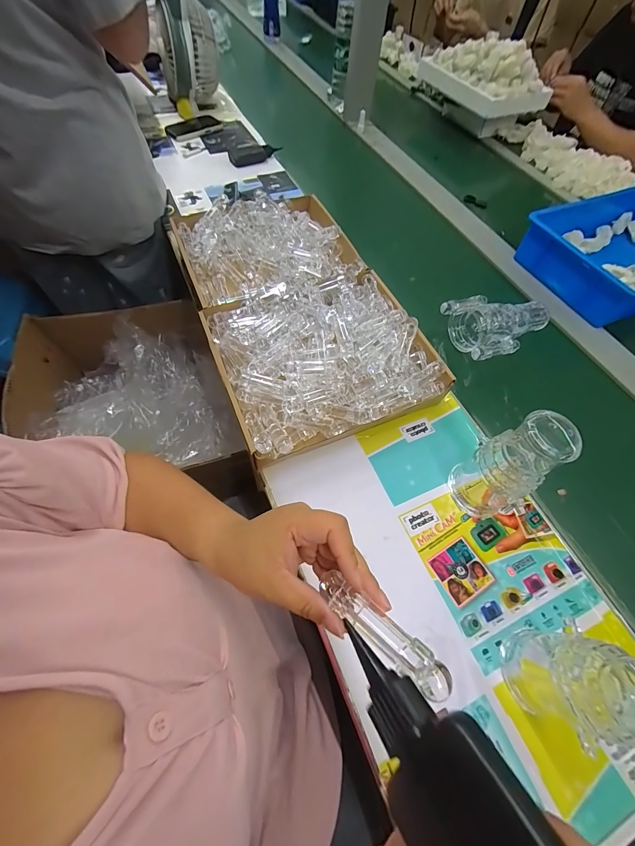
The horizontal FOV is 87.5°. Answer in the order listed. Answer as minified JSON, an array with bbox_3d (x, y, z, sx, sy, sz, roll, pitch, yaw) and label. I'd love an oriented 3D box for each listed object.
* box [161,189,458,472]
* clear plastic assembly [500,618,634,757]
[{"bbox_3d":[-0.045,-0.214,0.572,0.313,0.074,0.541,-20,65,-14],"label":"box"},{"bbox_3d":[0.237,0.228,0.291,0.065,0.172,0.079,-30,67,-18],"label":"clear plastic assembly"}]

